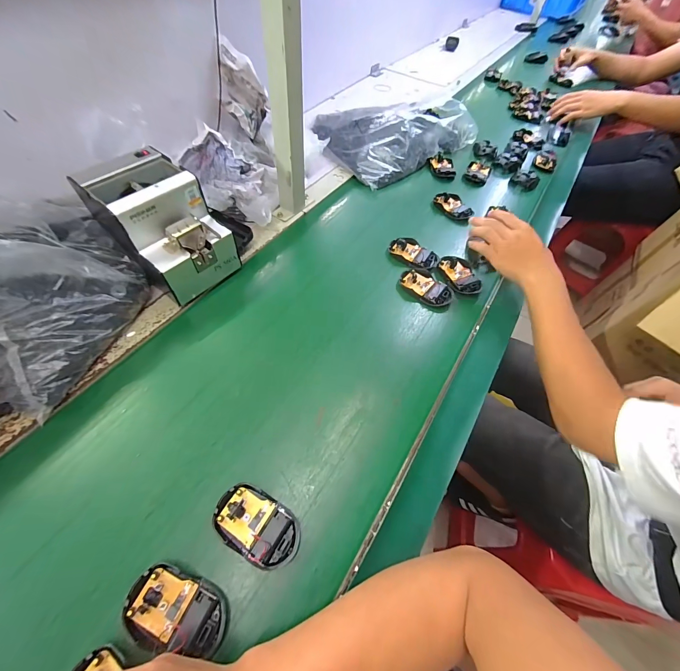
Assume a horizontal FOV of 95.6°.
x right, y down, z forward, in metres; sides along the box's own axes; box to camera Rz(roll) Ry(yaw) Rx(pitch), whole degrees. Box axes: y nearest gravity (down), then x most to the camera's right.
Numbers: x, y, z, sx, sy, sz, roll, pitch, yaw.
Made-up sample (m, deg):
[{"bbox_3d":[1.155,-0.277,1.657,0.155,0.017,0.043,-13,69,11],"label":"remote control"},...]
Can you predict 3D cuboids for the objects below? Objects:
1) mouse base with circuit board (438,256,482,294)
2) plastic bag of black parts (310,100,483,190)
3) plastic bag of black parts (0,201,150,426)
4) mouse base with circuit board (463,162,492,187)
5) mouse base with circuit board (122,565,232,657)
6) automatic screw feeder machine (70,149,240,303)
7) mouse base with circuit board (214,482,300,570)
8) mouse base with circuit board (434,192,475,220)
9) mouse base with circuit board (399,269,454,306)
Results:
[{"bbox_3d":[0.220,-0.111,0.566,0.056,0.016,0.086,-13,60,-13],"label":"mouse base with circuit board"},{"bbox_3d":[0.135,-0.545,0.800,0.399,0.093,0.280,-35,67,-24],"label":"plastic bag of black parts"},{"bbox_3d":[-0.393,-0.063,0.397,0.173,0.170,0.259,19,58,7],"label":"plastic bag of black parts"},{"bbox_3d":[0.343,-0.405,0.767,0.056,0.017,0.093,26,59,11],"label":"mouse base with circuit board"},{"bbox_3d":[-0.156,0.265,0.296,0.097,0.017,0.057,18,58,6],"label":"mouse base with circuit board"},{"bbox_3d":[-0.270,-0.168,0.477,0.181,0.136,0.131,40,63,19],"label":"automatic screw feeder machine"},{"bbox_3d":[-0.091,0.208,0.339,0.098,0.020,0.057,29,60,13],"label":"mouse base with circuit board"},{"bbox_3d":[0.250,-0.285,0.682,0.051,0.020,0.090,-29,65,-21],"label":"mouse base with circuit board"},{"bbox_3d":[0.151,-0.083,0.545,0.094,0.018,0.050,35,61,16],"label":"mouse base with circuit board"}]

